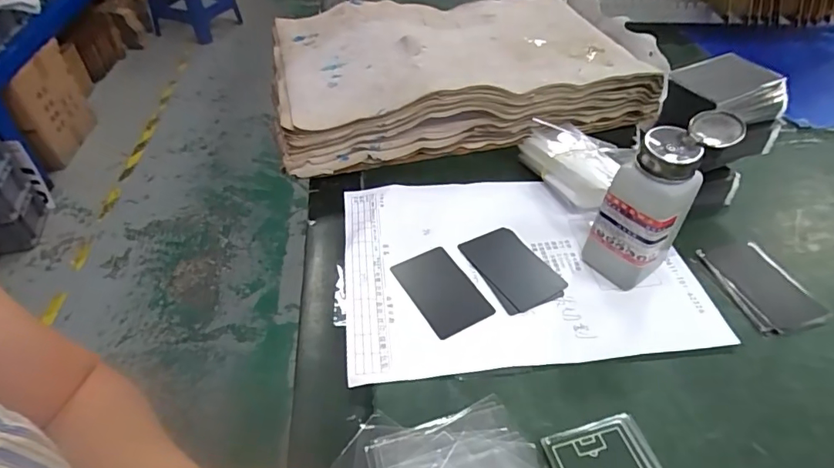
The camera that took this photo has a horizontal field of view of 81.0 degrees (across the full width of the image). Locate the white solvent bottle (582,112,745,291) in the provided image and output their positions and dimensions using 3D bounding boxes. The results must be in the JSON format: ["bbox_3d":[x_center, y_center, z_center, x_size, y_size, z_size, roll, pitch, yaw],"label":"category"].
[{"bbox_3d":[0.185,-0.023,0.384,0.067,0.137,0.054,-28,53,-26],"label":"white solvent bottle"}]

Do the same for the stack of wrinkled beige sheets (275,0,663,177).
[{"bbox_3d":[0.048,-0.206,0.597,0.427,0.080,0.243,-10,47,-11],"label":"stack of wrinkled beige sheets"}]

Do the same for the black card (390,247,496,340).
[{"bbox_3d":[0.020,0.047,0.411,0.053,0.004,0.084,-22,51,-21],"label":"black card"}]

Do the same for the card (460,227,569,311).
[{"bbox_3d":[0.082,0.026,0.423,0.052,0.004,0.086,-24,51,-22],"label":"card"}]

